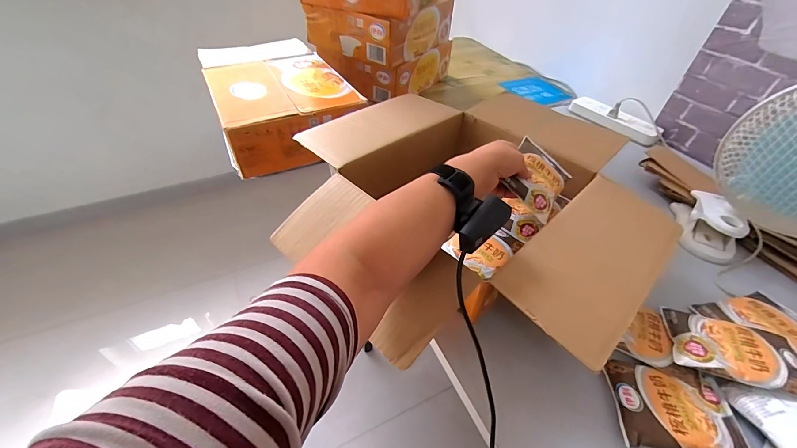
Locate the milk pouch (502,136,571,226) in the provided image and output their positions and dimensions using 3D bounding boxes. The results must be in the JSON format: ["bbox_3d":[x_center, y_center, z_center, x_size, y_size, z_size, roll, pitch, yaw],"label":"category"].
[{"bbox_3d":[0.212,-0.075,0.514,0.093,0.018,0.125,42,55,2],"label":"milk pouch"}]

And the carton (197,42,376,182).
[{"bbox_3d":[-0.275,-0.292,0.783,0.268,0.113,0.453,-19,50,-21],"label":"carton"}]

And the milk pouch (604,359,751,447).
[{"bbox_3d":[0.312,0.205,0.378,0.131,0.018,0.094,9,45,5],"label":"milk pouch"}]

